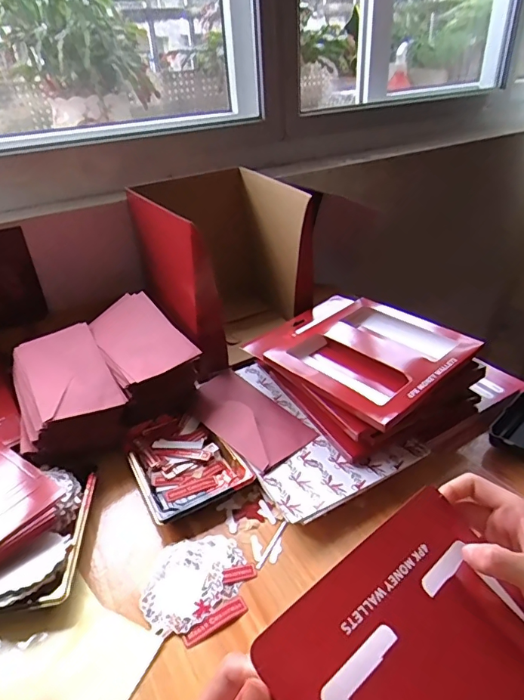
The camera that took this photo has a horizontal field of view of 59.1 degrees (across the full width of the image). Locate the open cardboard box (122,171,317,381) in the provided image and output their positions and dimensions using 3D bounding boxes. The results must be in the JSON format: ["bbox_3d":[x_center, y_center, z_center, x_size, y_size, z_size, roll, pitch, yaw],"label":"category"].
[{"bbox_3d":[-0.062,-0.128,0.749,0.208,0.250,0.270,-19,36,-22],"label":"open cardboard box"}]

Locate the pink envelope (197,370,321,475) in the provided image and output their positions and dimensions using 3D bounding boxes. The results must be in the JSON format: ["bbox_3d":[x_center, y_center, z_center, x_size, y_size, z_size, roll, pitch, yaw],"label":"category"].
[{"bbox_3d":[-0.023,0.075,0.580,0.090,0.009,0.180,-26,39,-31],"label":"pink envelope"}]

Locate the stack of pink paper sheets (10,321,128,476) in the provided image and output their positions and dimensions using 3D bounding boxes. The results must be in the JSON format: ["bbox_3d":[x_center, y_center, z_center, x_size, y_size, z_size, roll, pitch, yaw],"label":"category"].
[{"bbox_3d":[-0.248,0.059,0.592,0.115,0.075,0.202,-19,36,-22],"label":"stack of pink paper sheets"}]

